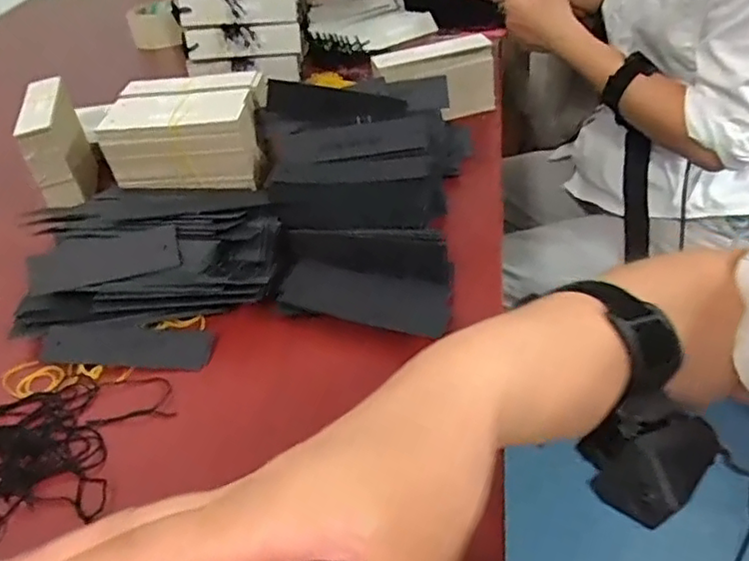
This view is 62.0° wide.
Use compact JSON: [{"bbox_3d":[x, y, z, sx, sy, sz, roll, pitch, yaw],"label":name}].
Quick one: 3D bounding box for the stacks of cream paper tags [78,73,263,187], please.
[{"bbox_3d":[-0.174,-0.143,0.589,0.142,0.062,0.109,0,40,8],"label":"stacks of cream paper tags"}]

